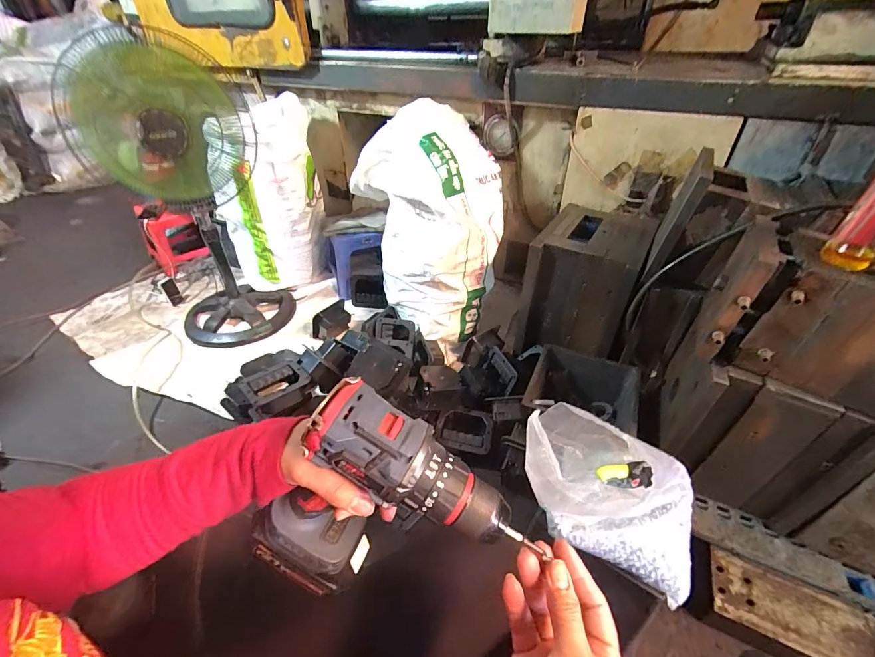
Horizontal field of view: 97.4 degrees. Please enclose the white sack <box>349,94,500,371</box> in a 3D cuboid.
[{"bbox_3d":[-0.035,-0.312,1.225,0.454,0.573,0.474,8,39,10],"label":"white sack"}]

